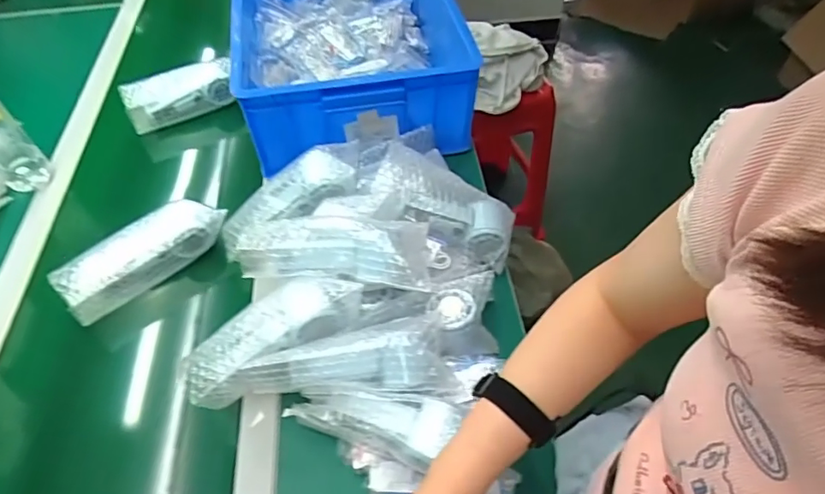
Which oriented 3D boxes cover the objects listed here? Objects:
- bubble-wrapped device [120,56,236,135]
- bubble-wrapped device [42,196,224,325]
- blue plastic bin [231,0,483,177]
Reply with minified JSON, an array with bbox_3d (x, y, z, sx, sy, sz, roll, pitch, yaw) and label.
[{"bbox_3d":[-0.400,-0.264,0.897,0.178,0.068,0.058,-17,53,-13],"label":"bubble-wrapped device"},{"bbox_3d":[-0.351,0.011,0.681,0.204,0.072,0.059,-38,60,-26],"label":"bubble-wrapped device"},{"bbox_3d":[-0.108,-0.351,0.884,0.359,0.147,0.450,-8,52,-5],"label":"blue plastic bin"}]

